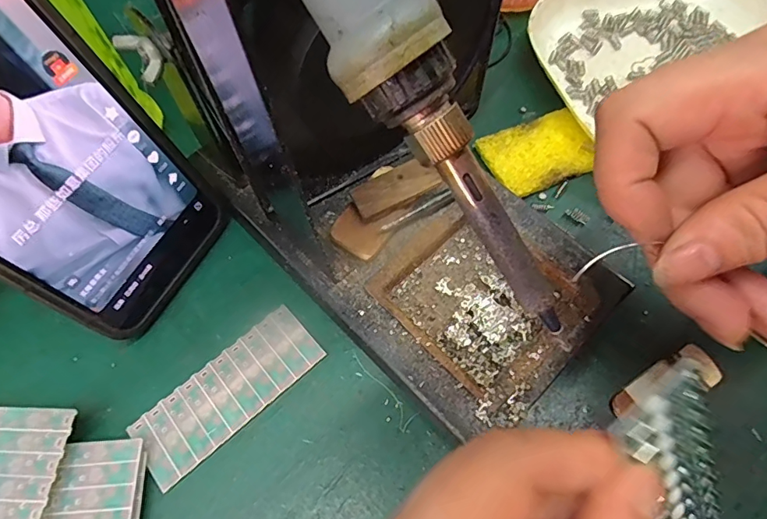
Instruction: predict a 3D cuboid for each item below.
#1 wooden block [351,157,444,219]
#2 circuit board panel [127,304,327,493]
[{"bbox_3d":[0.005,-0.034,0.214,0.039,0.004,0.018,-28,65,-8],"label":"wooden block"},{"bbox_3d":[-0.065,0.055,0.199,0.079,0.004,0.031,-39,70,-15],"label":"circuit board panel"}]

